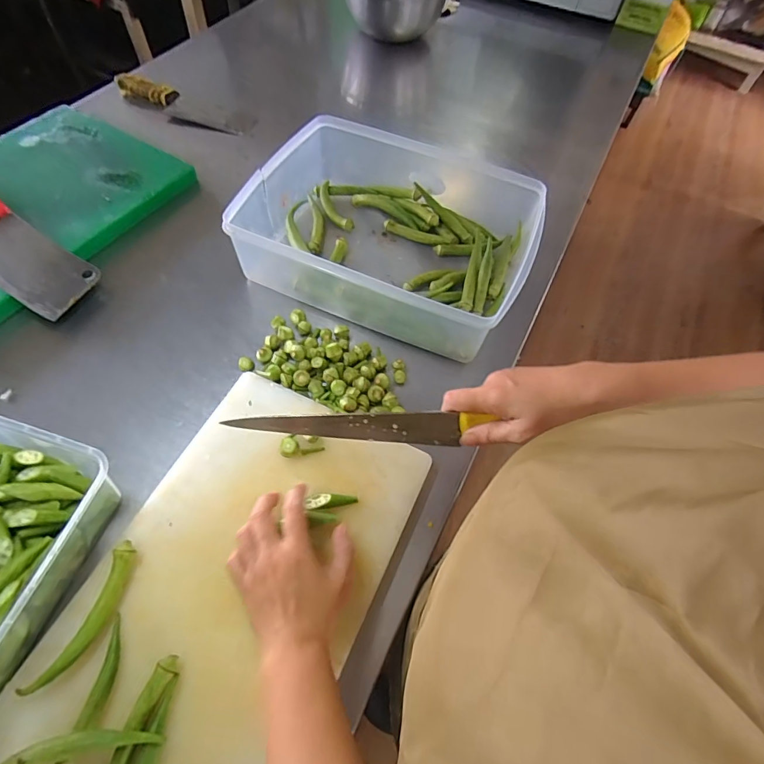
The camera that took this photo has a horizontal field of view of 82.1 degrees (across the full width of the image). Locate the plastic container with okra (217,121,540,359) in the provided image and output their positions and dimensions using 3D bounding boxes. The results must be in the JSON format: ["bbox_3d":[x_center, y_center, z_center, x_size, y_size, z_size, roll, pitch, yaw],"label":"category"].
[{"bbox_3d":[0.007,-0.210,0.610,0.379,0.103,0.285,20,61,7],"label":"plastic container with okra"}]

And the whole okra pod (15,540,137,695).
[{"bbox_3d":[-0.256,0.207,0.383,0.031,0.025,0.126,22,61,8],"label":"whole okra pod"}]

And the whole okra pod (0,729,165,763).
[{"bbox_3d":[-0.236,0.280,0.332,0.125,0.019,0.023,-11,62,-11],"label":"whole okra pod"}]

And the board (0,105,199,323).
[{"bbox_3d":[-0.528,-0.244,0.632,0.322,0.039,0.443,26,62,10],"label":"board"}]

